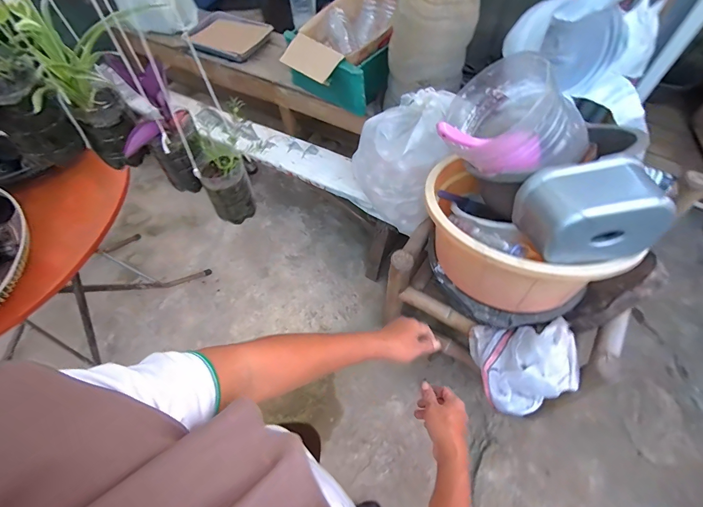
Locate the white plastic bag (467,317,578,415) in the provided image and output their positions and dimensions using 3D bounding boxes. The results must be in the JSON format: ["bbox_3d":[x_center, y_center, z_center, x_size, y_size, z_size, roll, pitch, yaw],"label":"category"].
[{"bbox_3d":[0.477,0.301,0.945,0.218,0.193,0.234,-5,58,-3],"label":"white plastic bag"}]

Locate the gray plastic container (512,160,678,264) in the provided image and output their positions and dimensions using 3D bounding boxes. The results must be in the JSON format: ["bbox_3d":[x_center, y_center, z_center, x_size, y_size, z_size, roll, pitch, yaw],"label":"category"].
[{"bbox_3d":[0.479,-0.088,0.694,0.226,0.137,0.180,-6,58,-4],"label":"gray plastic container"}]

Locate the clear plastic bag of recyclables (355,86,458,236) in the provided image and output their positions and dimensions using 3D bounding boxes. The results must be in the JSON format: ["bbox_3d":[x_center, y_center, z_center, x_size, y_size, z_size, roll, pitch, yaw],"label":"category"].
[{"bbox_3d":[0.169,-0.288,1.089,0.248,0.352,0.312,-28,62,-17],"label":"clear plastic bag of recyclables"}]

